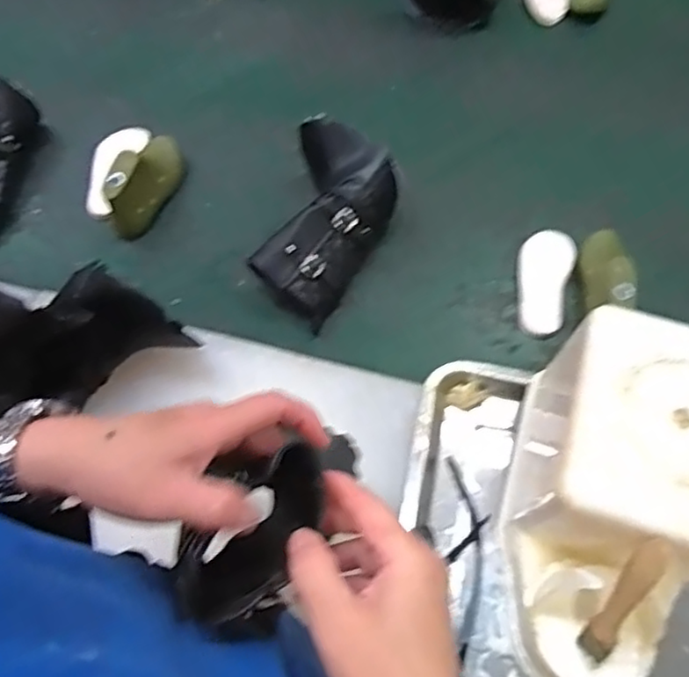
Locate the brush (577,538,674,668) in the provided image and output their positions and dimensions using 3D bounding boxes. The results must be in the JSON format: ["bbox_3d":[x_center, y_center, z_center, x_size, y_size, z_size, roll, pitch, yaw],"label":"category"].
[{"bbox_3d":[0.181,0.174,0.425,0.018,0.119,0.012,18,35,9],"label":"brush"}]

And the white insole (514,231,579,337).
[{"bbox_3d":[0.218,-0.065,0.721,0.057,0.015,0.131,17,64,9],"label":"white insole"}]

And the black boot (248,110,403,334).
[{"bbox_3d":[-0.021,-0.123,0.713,0.123,0.087,0.214,16,64,9],"label":"black boot"}]

